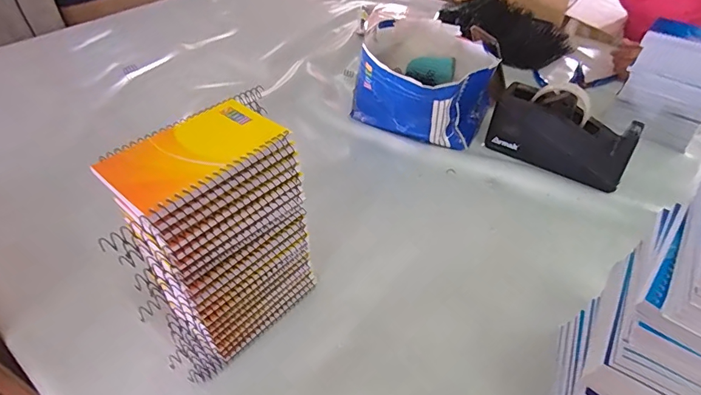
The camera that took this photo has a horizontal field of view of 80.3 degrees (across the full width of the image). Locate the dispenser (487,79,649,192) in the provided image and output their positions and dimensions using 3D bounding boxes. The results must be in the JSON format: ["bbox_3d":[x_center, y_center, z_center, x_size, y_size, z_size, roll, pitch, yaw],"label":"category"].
[{"bbox_3d":[0.317,-0.099,0.626,0.195,0.101,0.067,26,49,24],"label":"dispenser"}]

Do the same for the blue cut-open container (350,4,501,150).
[{"bbox_3d":[0.126,-0.193,0.706,0.215,0.126,0.230,12,45,12],"label":"blue cut-open container"}]

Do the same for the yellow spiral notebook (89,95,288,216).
[{"bbox_3d":[-0.123,-0.037,0.328,0.078,0.010,0.130,31,51,28],"label":"yellow spiral notebook"}]

